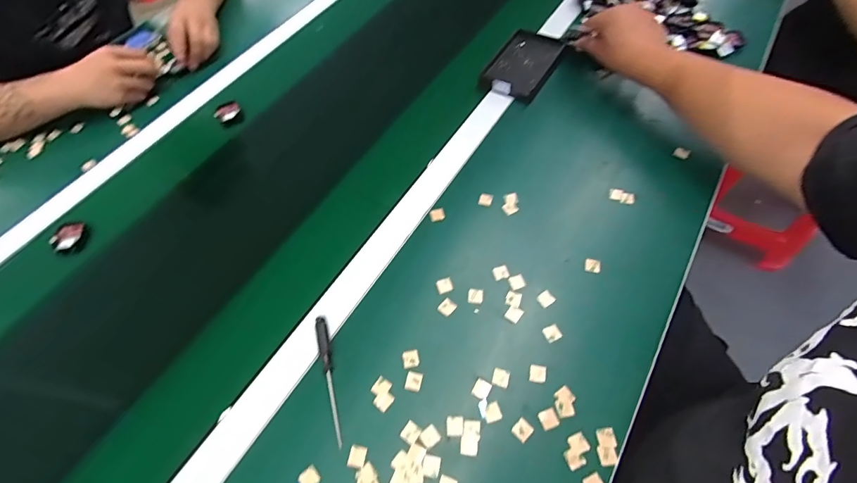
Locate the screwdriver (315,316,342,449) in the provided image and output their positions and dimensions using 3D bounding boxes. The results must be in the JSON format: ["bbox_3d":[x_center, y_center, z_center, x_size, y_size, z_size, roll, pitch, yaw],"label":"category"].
[{"bbox_3d":[-0.103,0.139,0.416,0.013,0.014,0.128,-14,58,-3],"label":"screwdriver"}]

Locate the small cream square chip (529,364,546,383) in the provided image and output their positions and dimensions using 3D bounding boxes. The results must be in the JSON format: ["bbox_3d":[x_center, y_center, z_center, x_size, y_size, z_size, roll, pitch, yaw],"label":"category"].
[{"bbox_3d":[0.111,0.133,0.409,0.016,0.004,0.017,9,60,11],"label":"small cream square chip"}]

